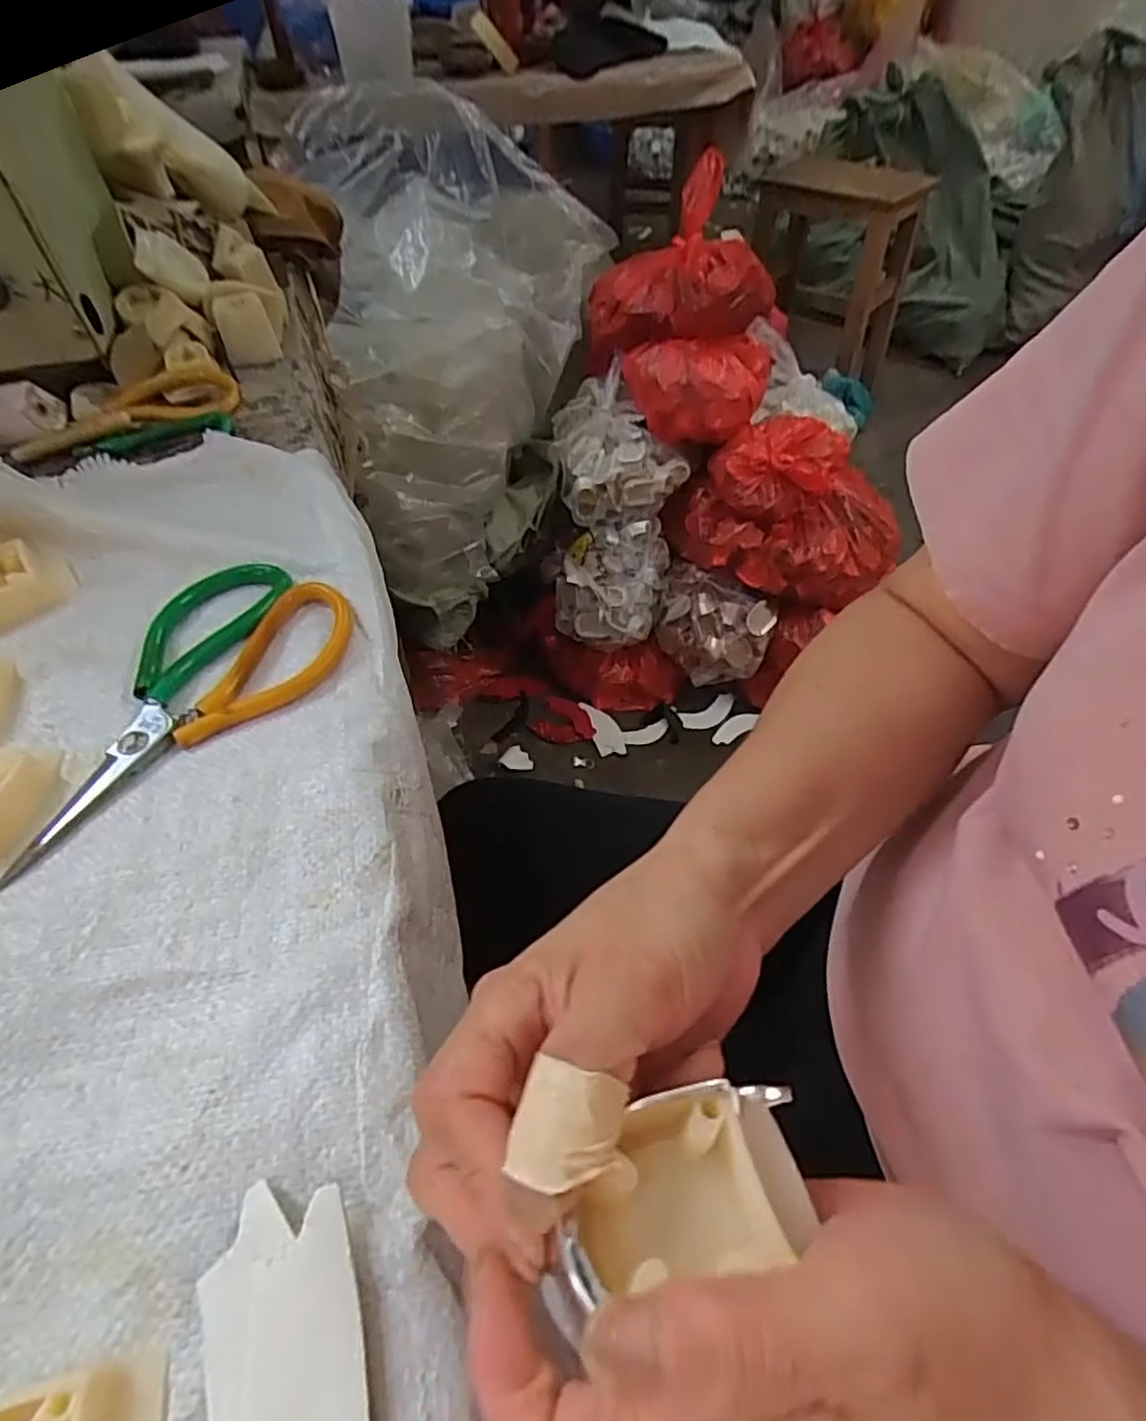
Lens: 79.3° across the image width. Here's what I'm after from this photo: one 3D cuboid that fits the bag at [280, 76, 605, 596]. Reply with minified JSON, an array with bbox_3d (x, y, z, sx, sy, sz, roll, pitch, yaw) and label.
[{"bbox_3d":[-0.160,-0.510,0.968,0.403,0.448,0.531,0,51,0],"label":"bag"}]

